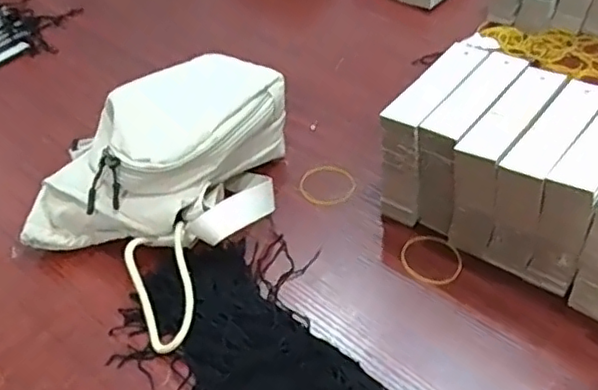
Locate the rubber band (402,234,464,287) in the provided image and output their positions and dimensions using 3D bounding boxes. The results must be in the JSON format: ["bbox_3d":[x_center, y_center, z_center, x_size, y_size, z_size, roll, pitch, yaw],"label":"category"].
[{"bbox_3d":[0.108,0.051,0.496,0.050,0.004,0.049,-2,45,2],"label":"rubber band"}]

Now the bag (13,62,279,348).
[{"bbox_3d":[-0.108,-0.021,0.513,0.185,0.095,0.234,22,50,24],"label":"bag"}]

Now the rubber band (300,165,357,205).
[{"bbox_3d":[0.026,-0.009,0.562,0.050,0.004,0.052,-2,45,2],"label":"rubber band"}]

